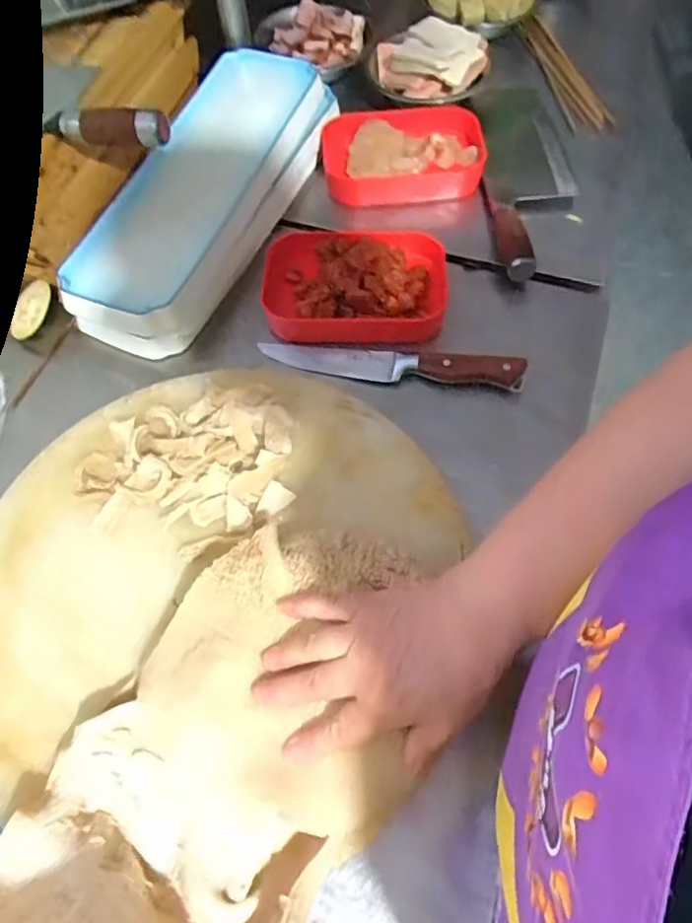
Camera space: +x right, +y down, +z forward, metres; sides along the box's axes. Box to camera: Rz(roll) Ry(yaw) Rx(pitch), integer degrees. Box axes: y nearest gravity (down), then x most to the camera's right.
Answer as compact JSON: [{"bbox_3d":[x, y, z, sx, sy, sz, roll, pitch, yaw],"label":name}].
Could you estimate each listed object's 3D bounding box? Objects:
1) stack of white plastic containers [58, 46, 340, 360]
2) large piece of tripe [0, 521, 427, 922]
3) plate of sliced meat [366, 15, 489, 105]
[{"bbox_3d":[-0.148,-0.301,0.649,0.129,0.093,0.412,17,65,10],"label":"stack of white plastic containers"},{"bbox_3d":[-0.080,0.166,0.334,0.194,0.131,0.339,31,69,16],"label":"large piece of tripe"},{"bbox_3d":[0.100,-0.506,0.726,0.147,0.043,0.122,21,66,12],"label":"plate of sliced meat"}]

